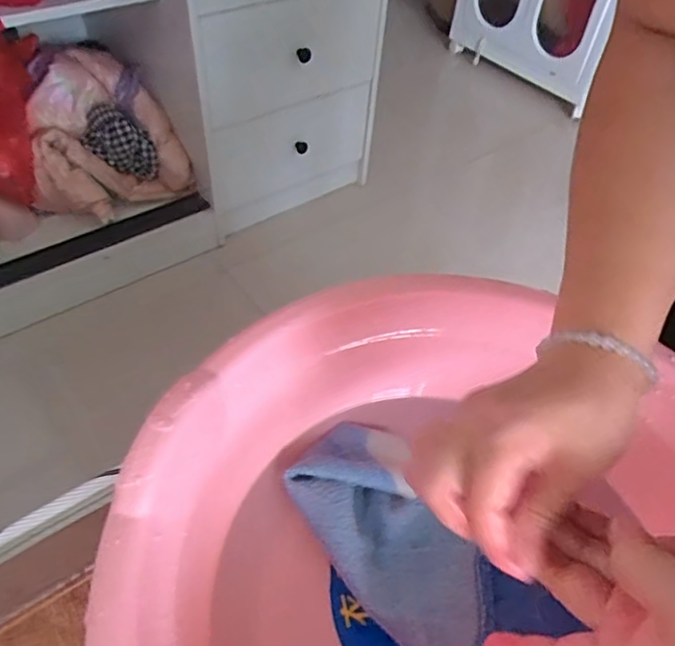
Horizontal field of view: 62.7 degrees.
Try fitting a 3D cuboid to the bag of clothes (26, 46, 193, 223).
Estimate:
[{"bbox_3d":[-0.477,-0.366,1.080,0.273,0.213,0.216,-30,58,-26],"label":"bag of clothes"}]

